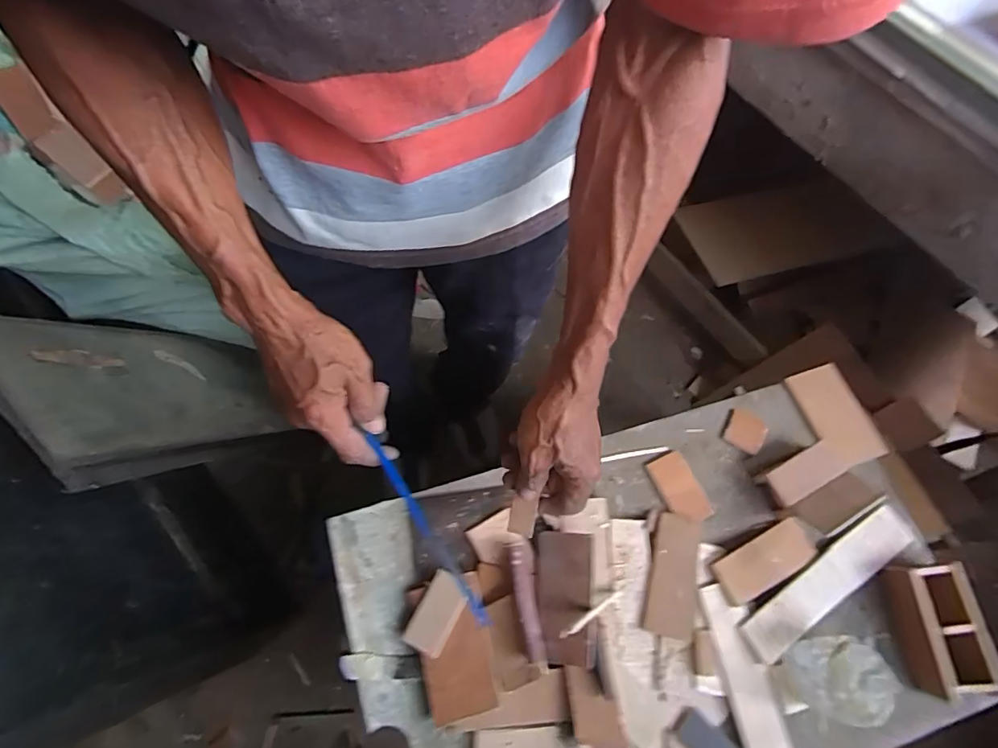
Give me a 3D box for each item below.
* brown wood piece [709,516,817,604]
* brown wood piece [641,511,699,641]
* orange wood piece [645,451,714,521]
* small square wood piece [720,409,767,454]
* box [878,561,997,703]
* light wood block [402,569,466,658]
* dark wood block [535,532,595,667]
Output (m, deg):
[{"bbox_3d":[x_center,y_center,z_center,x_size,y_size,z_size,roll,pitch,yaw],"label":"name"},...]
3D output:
[{"bbox_3d":[0.264,0.185,0.501,0.115,0.017,0.045,-23,72,-11],"label":"brown wood piece"},{"bbox_3d":[0.170,0.195,0.495,0.045,0.006,0.111,15,69,3],"label":"brown wood piece"},{"bbox_3d":[0.188,0.119,0.528,0.039,0.008,0.071,-22,72,-10],"label":"orange wood piece"},{"bbox_3d":[0.272,0.063,0.560,0.044,0.008,0.043,32,71,9],"label":"small square wood piece"},{"bbox_3d":[0.419,0.242,0.482,0.062,0.045,0.111,-3,70,-4],"label":"box"},{"bbox_3d":[-0.056,0.217,0.458,0.036,0.009,0.065,28,70,7],"label":"light wood block"},{"bbox_3d":[0.062,0.206,0.468,0.050,0.015,0.111,-3,72,19],"label":"dark wood block"}]

